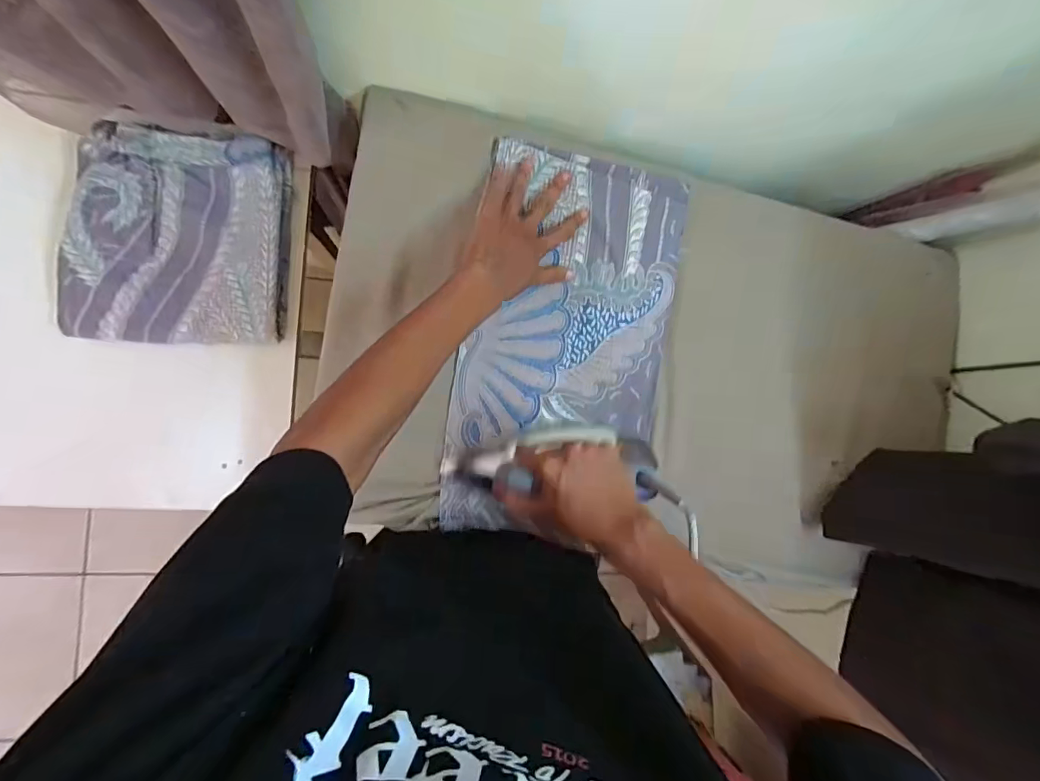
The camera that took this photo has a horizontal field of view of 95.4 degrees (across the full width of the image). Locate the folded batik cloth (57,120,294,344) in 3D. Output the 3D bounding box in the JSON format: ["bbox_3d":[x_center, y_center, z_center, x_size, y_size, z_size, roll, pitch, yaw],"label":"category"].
[{"bbox_3d":[-0.410,-0.184,0.573,0.230,0.023,0.247,2,90,-9],"label":"folded batik cloth"}]

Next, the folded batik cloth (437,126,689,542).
[{"bbox_3d":[0.055,-0.051,0.544,0.230,0.020,0.430,11,88,-9],"label":"folded batik cloth"}]

